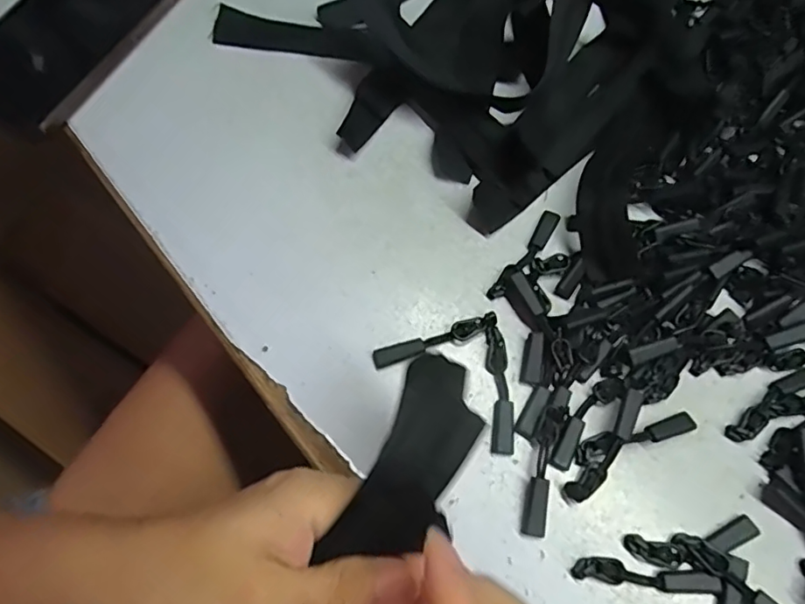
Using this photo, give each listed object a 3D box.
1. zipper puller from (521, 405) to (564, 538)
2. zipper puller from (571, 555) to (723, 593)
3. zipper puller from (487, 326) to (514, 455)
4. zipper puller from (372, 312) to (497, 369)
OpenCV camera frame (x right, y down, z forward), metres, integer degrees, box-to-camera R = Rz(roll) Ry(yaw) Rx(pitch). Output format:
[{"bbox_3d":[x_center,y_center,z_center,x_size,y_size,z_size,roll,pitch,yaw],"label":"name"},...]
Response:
[{"bbox_3d":[0.061,0.073,0.245,0.011,0.009,0.054,15,67,4],"label":"zipper puller"},{"bbox_3d":[0.101,0.113,0.232,0.058,0.005,0.010,8,67,1],"label":"zipper puller"},{"bbox_3d":[0.045,0.040,0.260,0.009,0.005,0.058,2,67,-2],"label":"zipper puller"},{"bbox_3d":[0.016,0.018,0.268,0.061,0.008,0.010,-19,69,-10],"label":"zipper puller"}]

